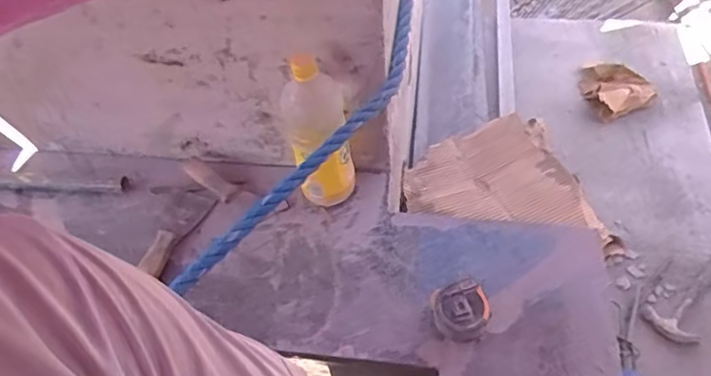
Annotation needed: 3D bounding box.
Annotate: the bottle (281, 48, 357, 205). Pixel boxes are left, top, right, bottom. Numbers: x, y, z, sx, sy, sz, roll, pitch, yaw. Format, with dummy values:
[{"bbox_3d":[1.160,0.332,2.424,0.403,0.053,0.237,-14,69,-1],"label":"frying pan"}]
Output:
[{"bbox_3d":[-0.048,-0.065,0.782,0.082,0.241,0.073,-15,53,-7],"label":"bottle"}]

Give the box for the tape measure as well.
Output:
[{"bbox_3d":[0.134,0.158,0.732,0.071,0.036,0.068,-17,54,-8],"label":"tape measure"}]

